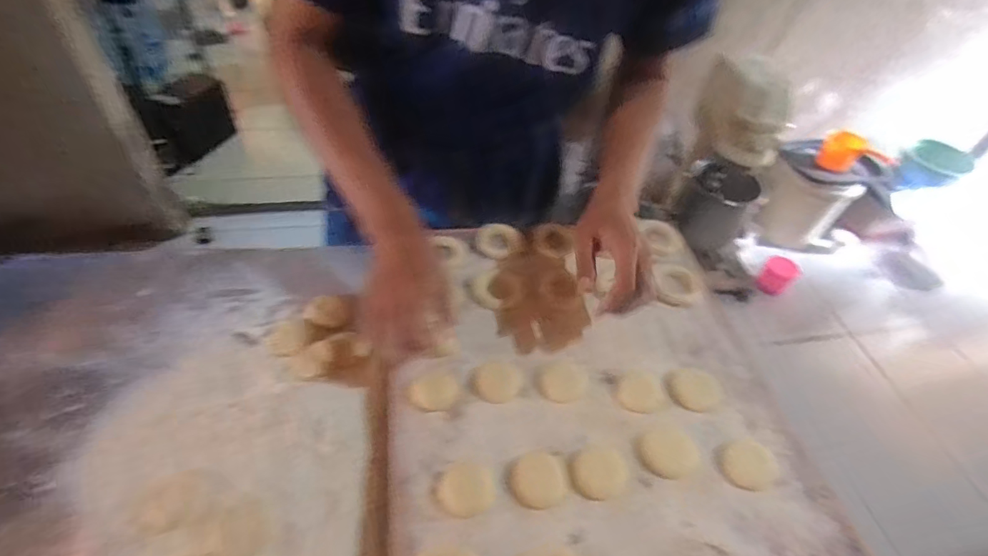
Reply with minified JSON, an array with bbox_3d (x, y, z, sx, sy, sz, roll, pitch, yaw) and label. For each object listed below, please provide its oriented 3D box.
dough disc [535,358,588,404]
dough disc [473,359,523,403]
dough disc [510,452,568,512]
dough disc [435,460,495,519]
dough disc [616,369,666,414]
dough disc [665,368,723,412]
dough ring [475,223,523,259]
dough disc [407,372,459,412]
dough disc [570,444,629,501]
[{"bbox_3d":[0.077,0.113,0.530,0.058,0.005,0.050,-18,51,-22],"label":"dough disc"},{"bbox_3d":[0.005,0.112,0.520,0.048,0.013,0.052,3,46,-3],"label":"dough disc"},{"bbox_3d":[0.042,0.187,0.443,0.052,0.005,0.048,3,46,-3],"label":"dough disc"},{"bbox_3d":[-0.025,0.190,0.434,0.049,0.006,0.047,3,46,-3],"label":"dough disc"},{"bbox_3d":[0.163,0.124,0.528,0.049,0.004,0.054,25,49,17],"label":"dough disc"},{"bbox_3d":[0.220,0.122,0.524,0.057,0.007,0.053,3,46,-3],"label":"dough disc"},{"bbox_3d":[0.005,-0.051,0.668,0.059,0.009,0.065,24,48,17],"label":"dough ring"},{"bbox_3d":[-0.063,0.121,0.506,0.051,0.008,0.041,-12,49,-17],"label":"dough disc"},{"bbox_3d":[0.101,0.185,0.457,0.054,0.004,0.049,-10,48,-16],"label":"dough disc"}]

